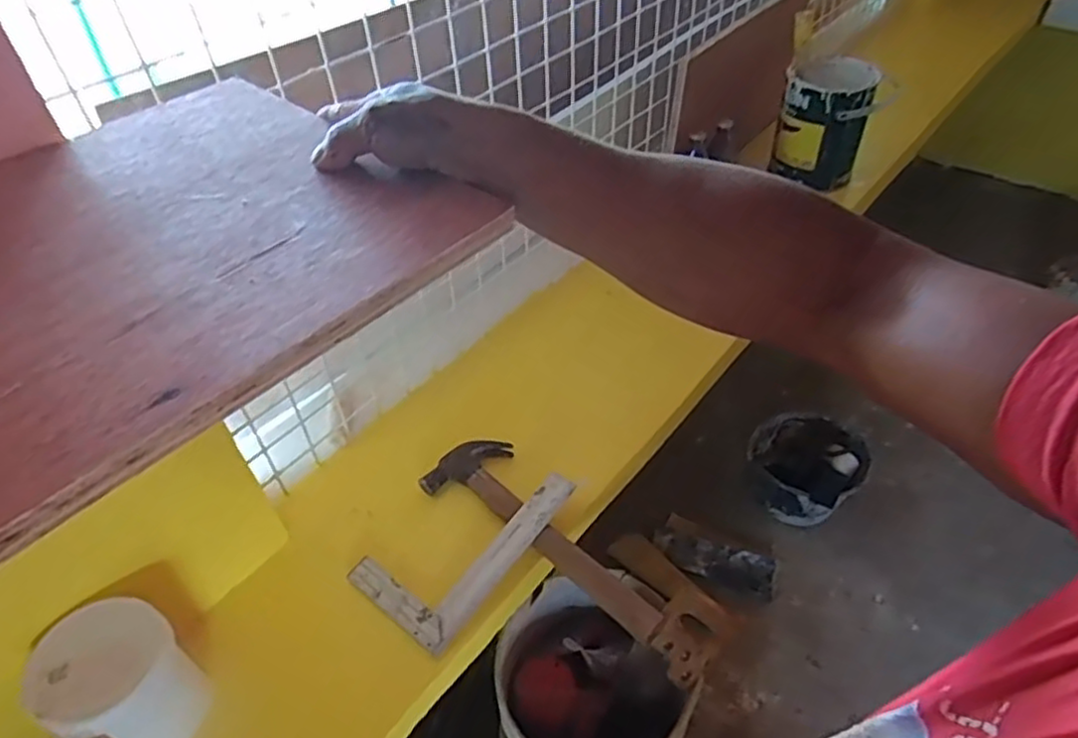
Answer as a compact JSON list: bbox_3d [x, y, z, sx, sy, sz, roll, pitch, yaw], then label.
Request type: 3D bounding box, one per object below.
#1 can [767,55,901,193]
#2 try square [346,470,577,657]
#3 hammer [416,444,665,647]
[{"bbox_3d":[0.558,-0.469,1.316,0.181,0.208,0.166,-2,45,2],"label":"can"},{"bbox_3d":[-0.090,0.197,0.832,0.141,0.020,0.257,36,65,18],"label":"try square"},{"bbox_3d":[0.018,0.187,0.839,0.341,0.034,0.118,28,53,28],"label":"hammer"}]

